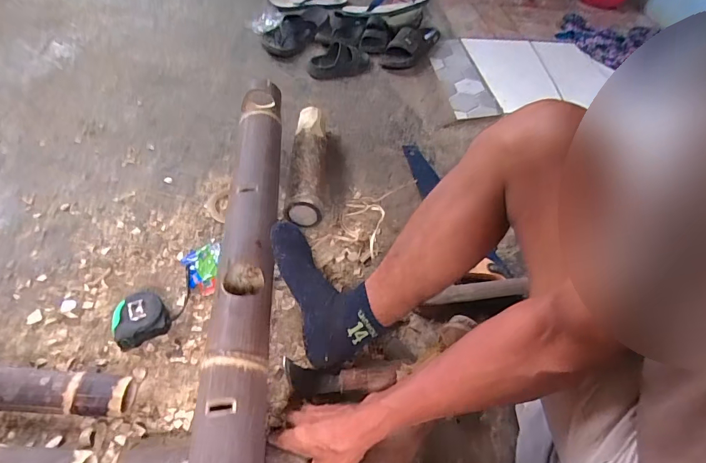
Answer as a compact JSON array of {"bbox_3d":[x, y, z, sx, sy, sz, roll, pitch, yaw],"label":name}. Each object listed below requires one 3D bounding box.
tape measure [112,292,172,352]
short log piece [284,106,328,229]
[{"bbox_3d":[-0.349,0.136,0.668,0.082,0.034,0.091,-25,57,-25],"label":"tape measure"},{"bbox_3d":[-0.094,-0.152,0.896,0.075,0.066,0.316,6,50,-4],"label":"short log piece"}]

